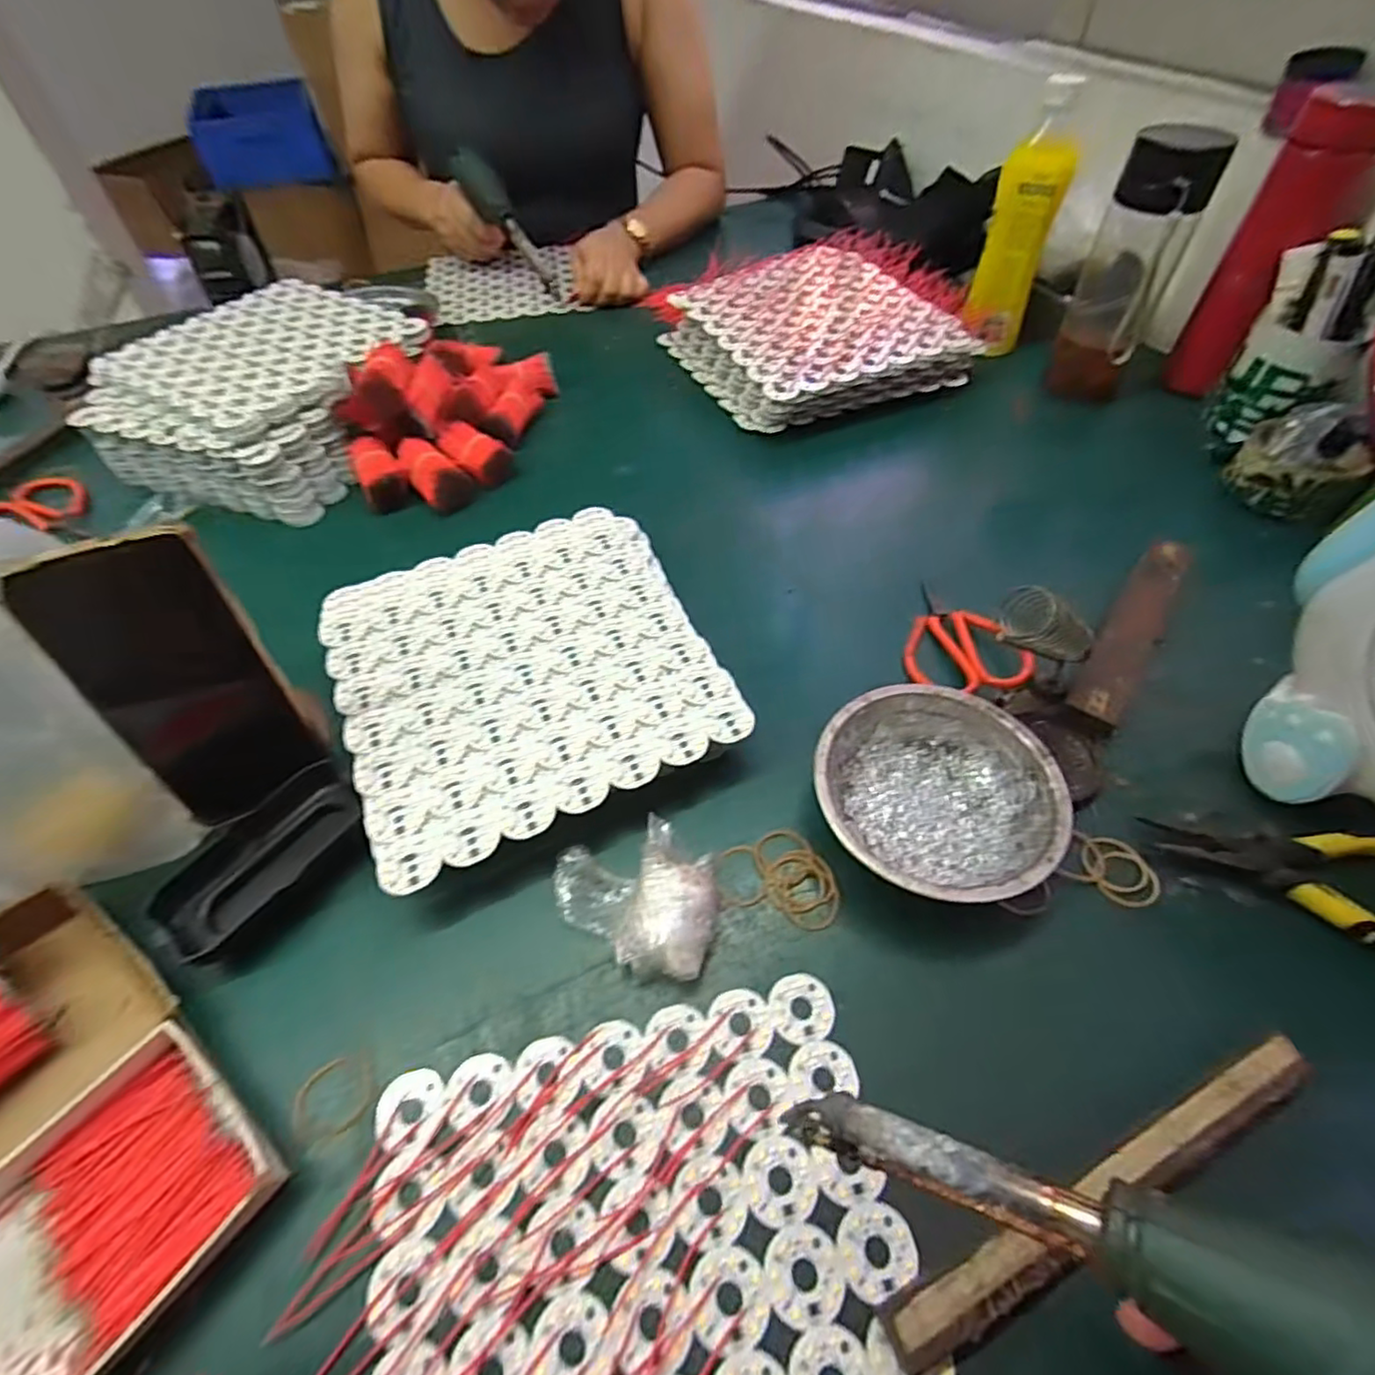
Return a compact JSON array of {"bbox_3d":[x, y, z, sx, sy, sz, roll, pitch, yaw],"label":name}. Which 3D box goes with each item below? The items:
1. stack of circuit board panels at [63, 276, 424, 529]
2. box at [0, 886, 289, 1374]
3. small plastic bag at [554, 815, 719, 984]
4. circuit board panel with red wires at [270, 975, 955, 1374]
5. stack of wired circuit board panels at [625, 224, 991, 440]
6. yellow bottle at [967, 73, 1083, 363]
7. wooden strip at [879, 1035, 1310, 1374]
[{"bbox_3d":[-0.390,-0.277,0.622,0.230,0.081,0.248,18,55,13],"label":"stack of circuit board panels"},{"bbox_3d":[-0.306,0.215,0.272,0.206,0.043,0.194,33,60,23],"label":"box"},{"bbox_3d":[-0.023,0.104,0.342,0.089,0.030,0.067,31,59,21],"label":"small plastic bag"},{"bbox_3d":[-0.024,0.255,0.244,0.236,0.005,0.232,-11,54,-8],"label":"circuit board panel with red wires"},{"bbox_3d":[0.139,-0.383,0.691,0.280,0.066,0.266,-19,55,-13],"label":"stack of wired circuit board panels"},{"bbox_3d":[0.322,-0.437,0.634,0.050,0.204,0.056,-14,54,-9],"label":"yellow bottle"},{"bbox_3d":[0.171,0.204,0.267,0.211,0.021,0.021,-21,56,-15],"label":"wooden strip"}]

